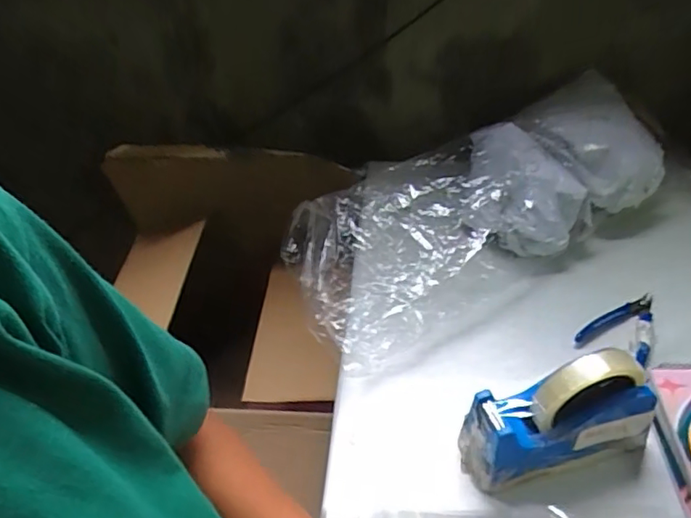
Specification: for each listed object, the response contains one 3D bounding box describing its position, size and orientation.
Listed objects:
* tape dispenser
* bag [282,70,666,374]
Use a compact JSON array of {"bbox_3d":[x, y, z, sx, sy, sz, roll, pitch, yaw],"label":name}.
[{"bbox_3d":[0.188,0.139,0.474,0.162,0.117,0.052,-11,43,-5],"label":"tape dispenser"},{"bbox_3d":[0.188,-0.076,0.708,0.544,0.099,0.199,-25,45,-19],"label":"bag"}]

